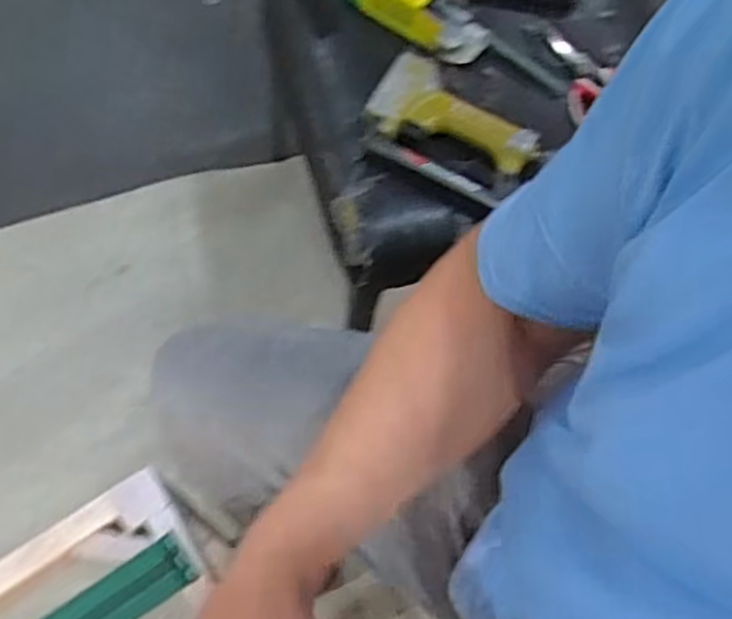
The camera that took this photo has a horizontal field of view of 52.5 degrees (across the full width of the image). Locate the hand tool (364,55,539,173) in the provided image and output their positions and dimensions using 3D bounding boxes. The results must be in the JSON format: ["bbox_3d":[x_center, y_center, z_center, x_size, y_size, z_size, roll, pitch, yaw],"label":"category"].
[{"bbox_3d":[0.095,-0.209,0.778,0.174,0.030,0.104,14,64,5],"label":"hand tool"}]

